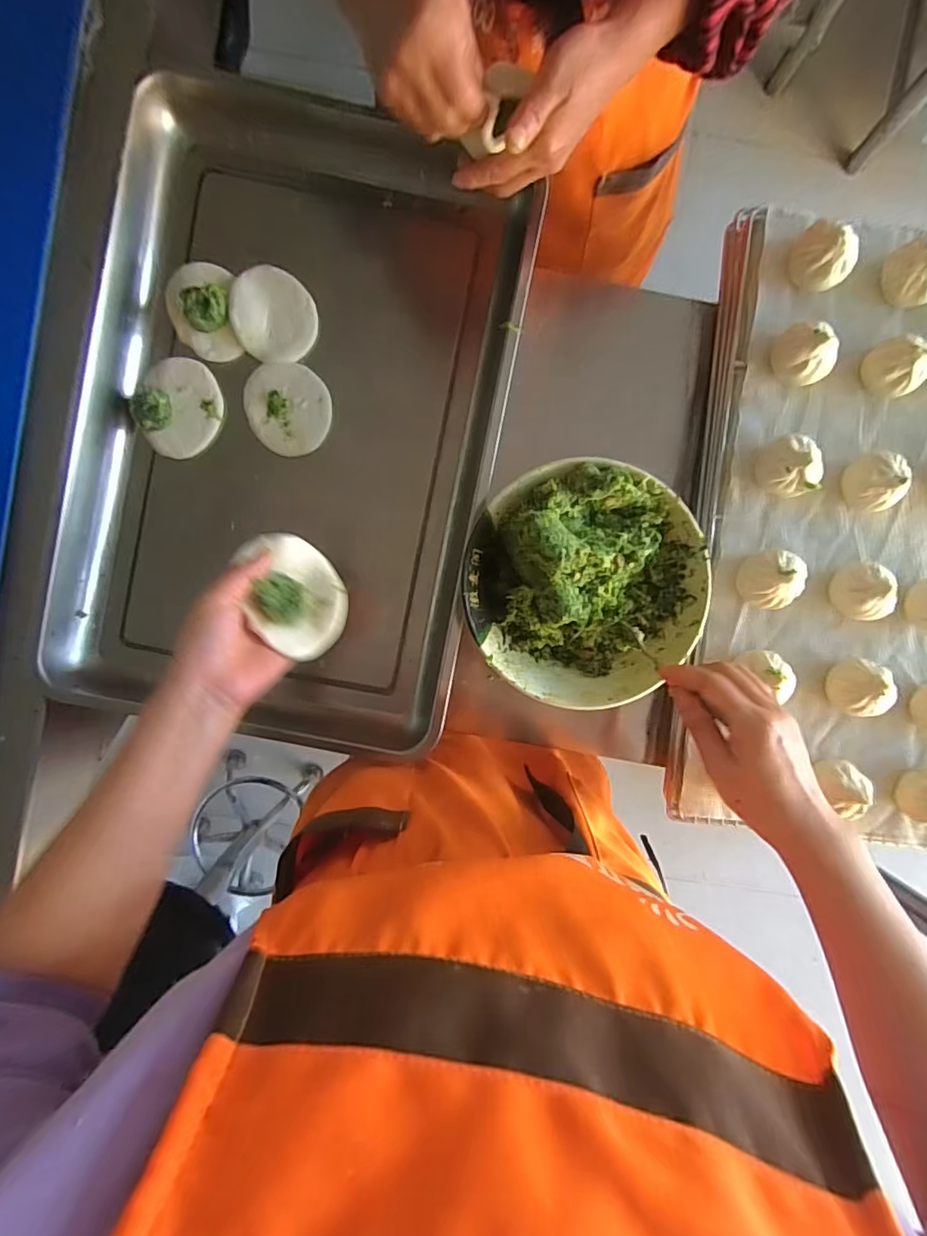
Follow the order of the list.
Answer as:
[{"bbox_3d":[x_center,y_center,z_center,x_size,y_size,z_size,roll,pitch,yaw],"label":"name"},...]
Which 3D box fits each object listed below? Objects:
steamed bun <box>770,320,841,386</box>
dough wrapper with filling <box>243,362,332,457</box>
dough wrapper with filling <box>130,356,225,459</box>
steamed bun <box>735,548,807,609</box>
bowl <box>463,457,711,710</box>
[{"bbox_3d":[0.316,-0.245,0.499,0.050,0.034,0.059,-40,92,-1],"label":"steamed bun"},{"bbox_3d":[-0.175,-0.213,0.540,0.080,0.008,0.090,-30,92,-1],"label":"dough wrapper with filling"},{"bbox_3d":[-0.282,-0.209,0.528,0.078,0.030,0.092,31,90,-2],"label":"dough wrapper with filling"},{"bbox_3d":[0.291,-0.035,0.503,0.055,0.043,0.052,0,91,-2],"label":"steamed bun"},{"bbox_3d":[0.112,-0.030,0.486,0.212,0.078,0.214,0,91,-2],"label":"bowl"}]

